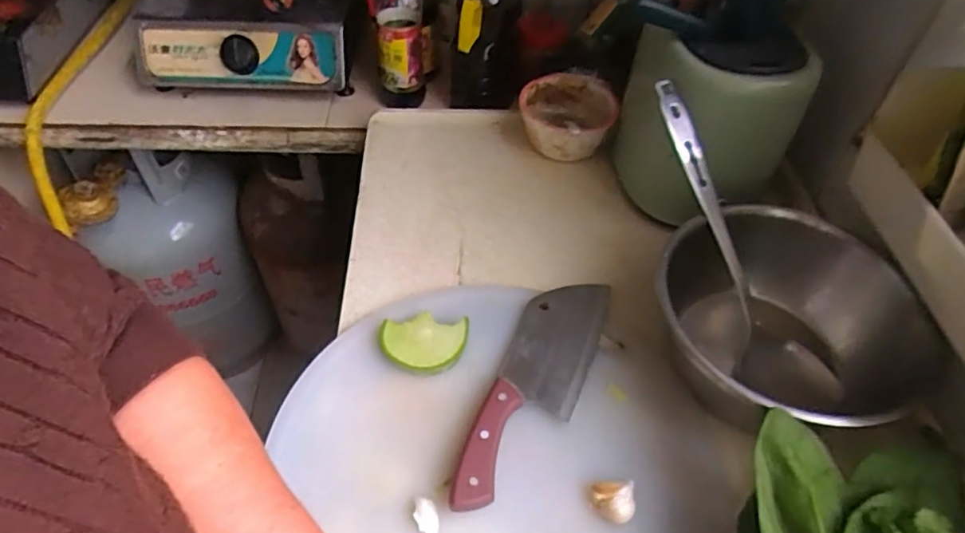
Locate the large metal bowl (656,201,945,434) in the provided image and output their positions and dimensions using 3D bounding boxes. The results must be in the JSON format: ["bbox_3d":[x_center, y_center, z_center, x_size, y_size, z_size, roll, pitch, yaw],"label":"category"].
[{"bbox_3d":[0.256,0.051,0.534,0.177,0.116,0.218,-11,50,-12],"label":"large metal bowl"}]

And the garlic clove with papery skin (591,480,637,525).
[{"bbox_3d":[0.105,0.190,0.483,0.034,0.023,0.031,-1,49,-4],"label":"garlic clove with papery skin"}]

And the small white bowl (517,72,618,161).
[{"bbox_3d":[0.107,-0.186,0.782,0.119,0.073,0.125,1,49,-2],"label":"small white bowl"}]

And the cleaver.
[{"bbox_3d":[0.052,0.101,0.543,0.076,0.022,0.263,18,50,13],"label":"cleaver"}]

